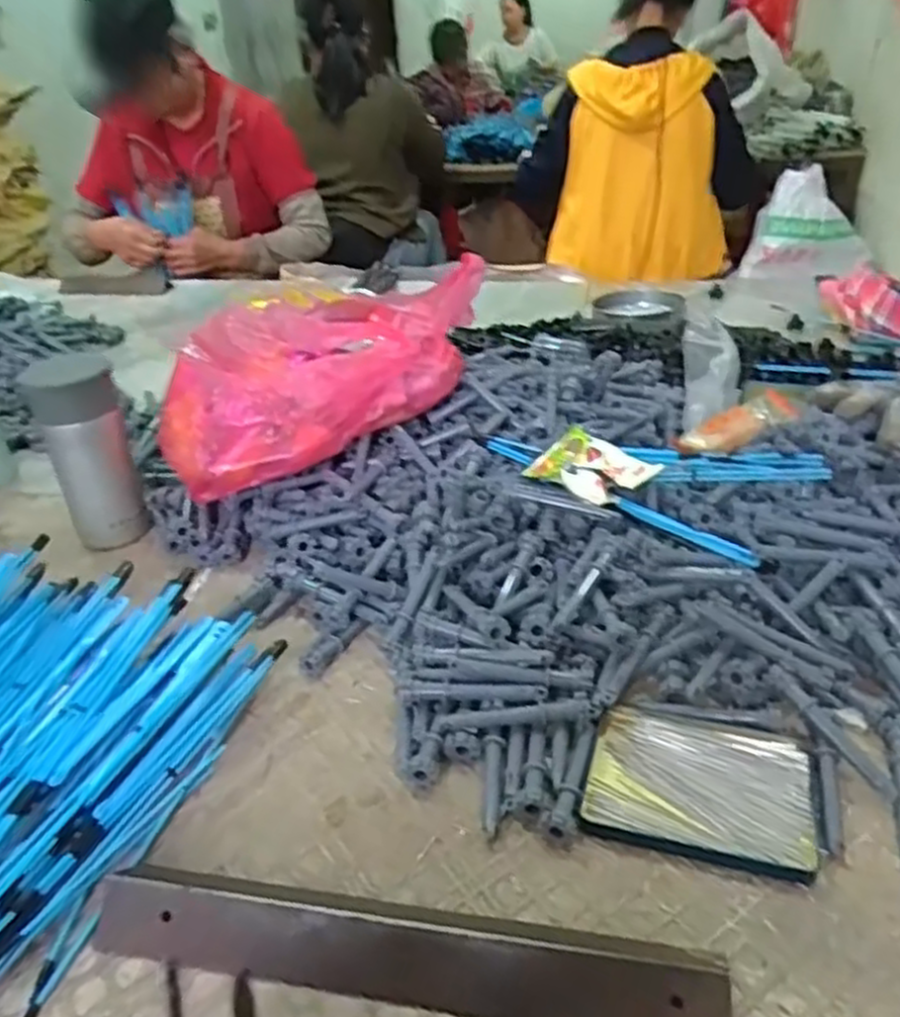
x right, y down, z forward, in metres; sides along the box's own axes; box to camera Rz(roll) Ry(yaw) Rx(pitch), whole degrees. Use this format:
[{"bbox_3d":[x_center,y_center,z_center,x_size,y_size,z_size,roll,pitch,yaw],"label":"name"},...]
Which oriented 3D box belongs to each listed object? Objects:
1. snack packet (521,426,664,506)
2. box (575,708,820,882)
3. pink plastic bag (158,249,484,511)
[{"bbox_3d":[0.120,-0.031,0.661,0.090,0.024,0.070,26,43,38],"label":"snack packet"},{"bbox_3d":[0.151,0.168,0.475,0.130,0.013,0.098,8,34,17],"label":"box"},{"bbox_3d":[-0.122,-0.128,0.779,0.323,0.138,0.192,-26,39,-31],"label":"pink plastic bag"}]

